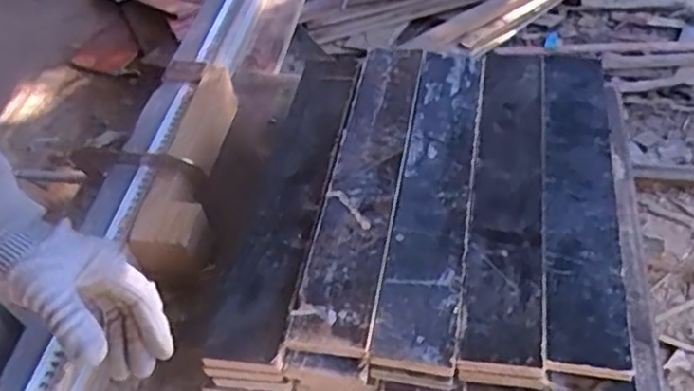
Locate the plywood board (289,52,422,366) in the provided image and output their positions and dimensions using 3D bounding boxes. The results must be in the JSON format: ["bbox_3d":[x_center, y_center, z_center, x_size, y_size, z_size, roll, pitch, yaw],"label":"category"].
[{"bbox_3d":[0.017,-0.018,0.627,0.061,0.011,0.356,5,50,11],"label":"plywood board"}]

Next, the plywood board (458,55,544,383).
[{"bbox_3d":[0.145,-0.008,0.618,0.061,0.016,0.366,6,47,8],"label":"plywood board"}]

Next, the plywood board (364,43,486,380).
[{"bbox_3d":[0.081,-0.005,0.621,0.068,0.017,0.365,7,47,8],"label":"plywood board"}]

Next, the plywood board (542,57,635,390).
[{"bbox_3d":[0.208,0.003,0.616,0.066,0.023,0.393,6,47,8],"label":"plywood board"}]

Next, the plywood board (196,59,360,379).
[{"bbox_3d":[-0.056,-0.004,0.637,0.074,0.023,0.358,5,50,11],"label":"plywood board"}]

